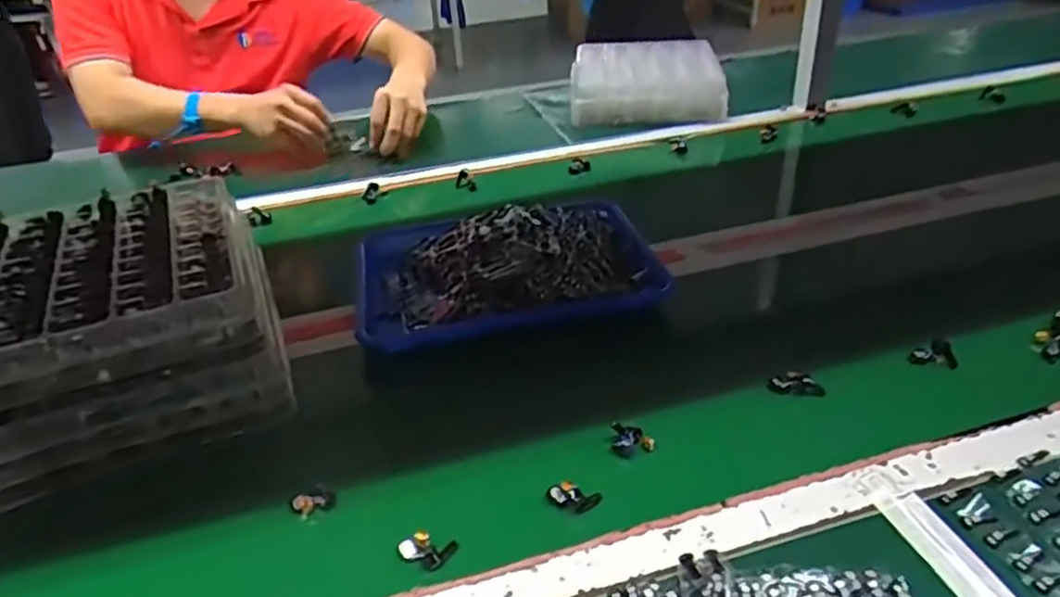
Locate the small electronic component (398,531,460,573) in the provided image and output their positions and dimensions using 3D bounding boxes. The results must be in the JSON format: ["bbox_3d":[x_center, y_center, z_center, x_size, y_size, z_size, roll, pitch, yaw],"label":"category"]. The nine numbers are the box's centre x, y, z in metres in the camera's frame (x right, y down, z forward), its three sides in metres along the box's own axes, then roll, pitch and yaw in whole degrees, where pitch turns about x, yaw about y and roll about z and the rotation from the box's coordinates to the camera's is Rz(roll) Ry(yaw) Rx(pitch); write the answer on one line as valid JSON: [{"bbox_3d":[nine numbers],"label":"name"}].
[{"bbox_3d":[-0.076,0.183,0.522,0.041,0.013,0.025,-1,34,4],"label":"small electronic component"}]

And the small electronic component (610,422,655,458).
[{"bbox_3d":[0.087,0.119,0.603,0.035,0.018,0.022,1,34,7],"label":"small electronic component"}]

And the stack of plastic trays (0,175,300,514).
[{"bbox_3d":[-0.388,0.020,0.675,0.265,0.138,0.251,-17,36,-20],"label":"stack of plastic trays"}]

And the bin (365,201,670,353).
[{"bbox_3d":[-0.028,-0.044,0.813,0.325,0.070,0.227,-8,34,-7],"label":"bin"}]

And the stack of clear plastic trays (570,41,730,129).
[{"bbox_3d":[0.213,-0.394,1.309,0.266,0.086,0.293,1,34,8],"label":"stack of clear plastic trays"}]

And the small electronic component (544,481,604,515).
[{"bbox_3d":[0.033,0.153,0.554,0.041,0.017,0.016,7,35,16],"label":"small electronic component"}]

